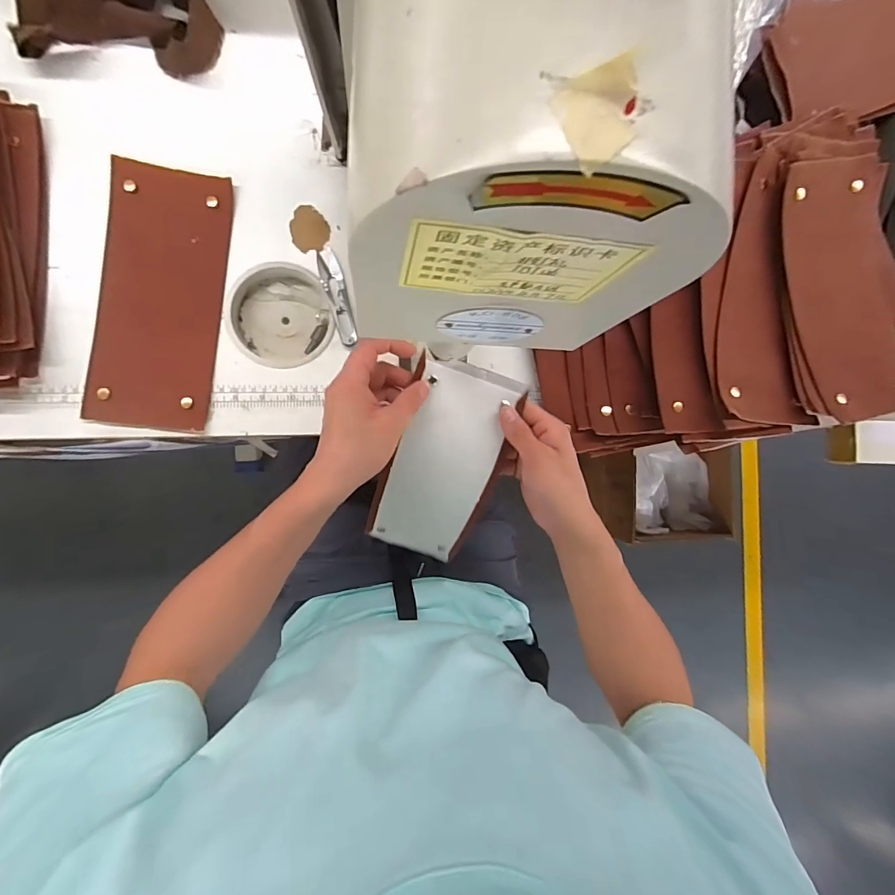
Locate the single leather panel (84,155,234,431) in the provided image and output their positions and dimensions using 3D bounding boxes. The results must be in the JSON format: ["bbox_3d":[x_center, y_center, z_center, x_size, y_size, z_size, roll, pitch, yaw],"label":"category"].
[{"bbox_3d":[-0.285,-0.149,0.436,0.109,0.008,0.253,6,90,-9],"label":"single leather panel"}]

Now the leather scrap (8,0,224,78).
[{"bbox_3d":[-0.314,-0.431,0.413,0.180,0.039,0.123,-1,90,-9],"label":"leather scrap"}]

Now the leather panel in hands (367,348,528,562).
[{"bbox_3d":[-0.012,0.033,0.456,0.106,0.033,0.226,17,119,-9],"label":"leather panel in hands"}]

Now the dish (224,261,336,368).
[{"bbox_3d":[-0.178,-0.139,0.467,0.102,0.031,0.111,0,89,-9],"label":"dish"}]

